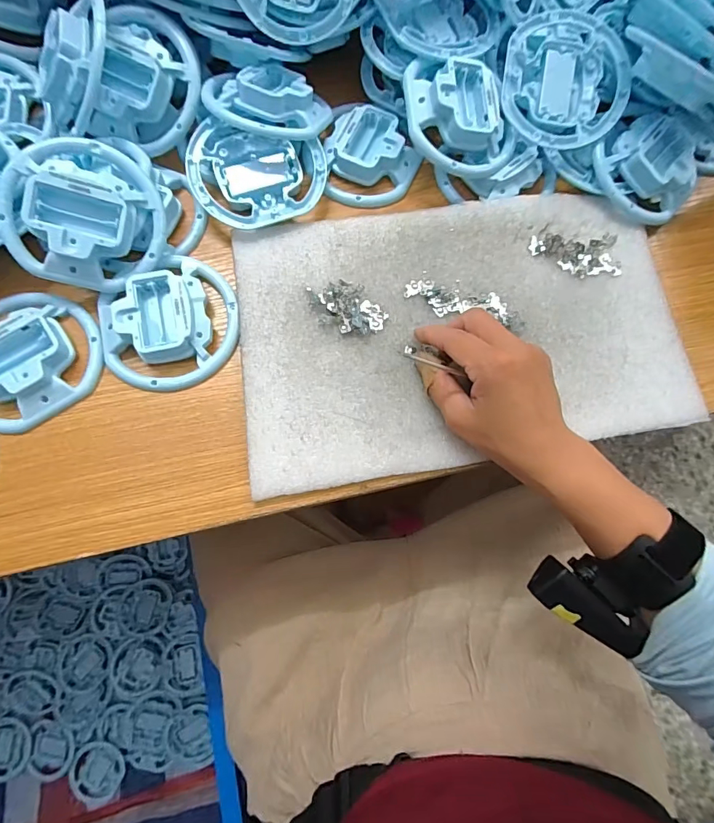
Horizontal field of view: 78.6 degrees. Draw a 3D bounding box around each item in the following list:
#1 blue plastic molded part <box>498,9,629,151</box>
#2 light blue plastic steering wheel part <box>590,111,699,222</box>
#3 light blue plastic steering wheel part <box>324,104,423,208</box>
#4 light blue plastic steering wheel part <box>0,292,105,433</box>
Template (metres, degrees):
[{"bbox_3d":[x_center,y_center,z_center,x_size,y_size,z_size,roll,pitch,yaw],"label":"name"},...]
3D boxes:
[{"bbox_3d":[0.166,-0.267,0.349,0.102,0.019,0.103,-33,80,-11],"label":"blue plastic molded part"},{"bbox_3d":[0.242,-0.200,0.355,0.081,0.023,0.078,-34,85,-8],"label":"light blue plastic steering wheel part"},{"bbox_3d":[0.013,-0.216,0.367,0.077,0.018,0.085,-1,76,-4],"label":"light blue plastic steering wheel part"},{"bbox_3d":[-0.238,-0.040,0.302,0.099,0.017,0.099,1,76,-4],"label":"light blue plastic steering wheel part"}]

